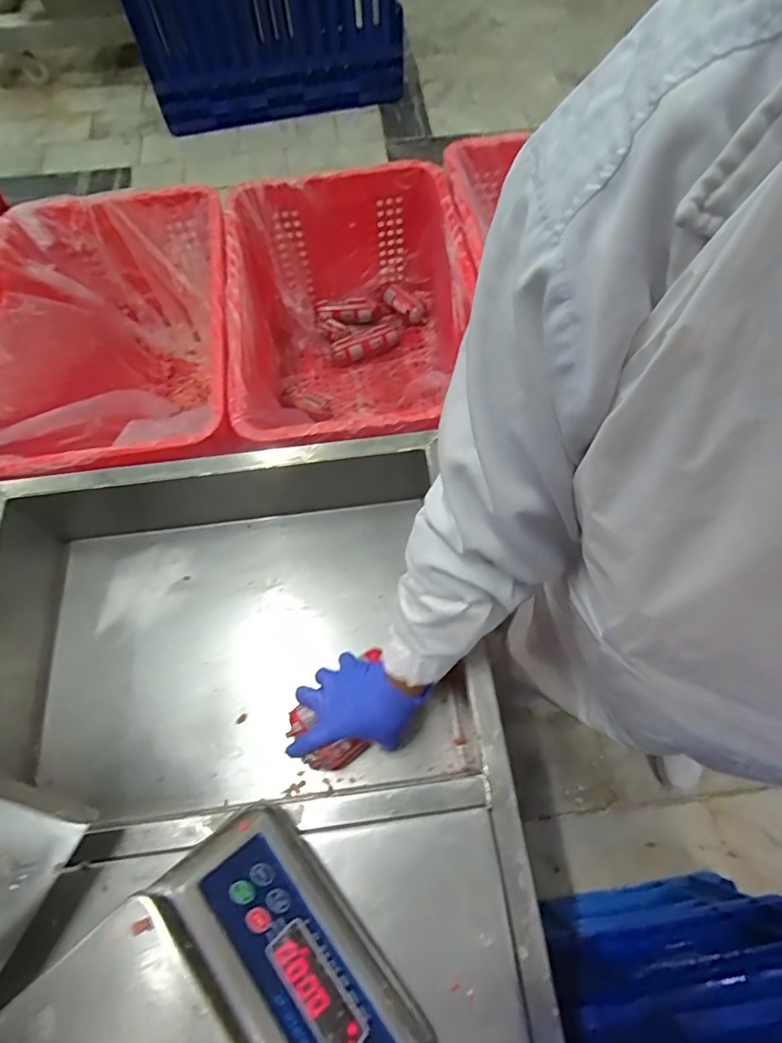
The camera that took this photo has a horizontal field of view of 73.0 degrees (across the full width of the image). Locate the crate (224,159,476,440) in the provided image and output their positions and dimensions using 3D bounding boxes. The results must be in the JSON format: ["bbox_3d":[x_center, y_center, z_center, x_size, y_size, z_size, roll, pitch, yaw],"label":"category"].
[{"bbox_3d":[-0.057,-0.293,0.859,0.342,0.251,0.489,-7,66,-2],"label":"crate"}]

